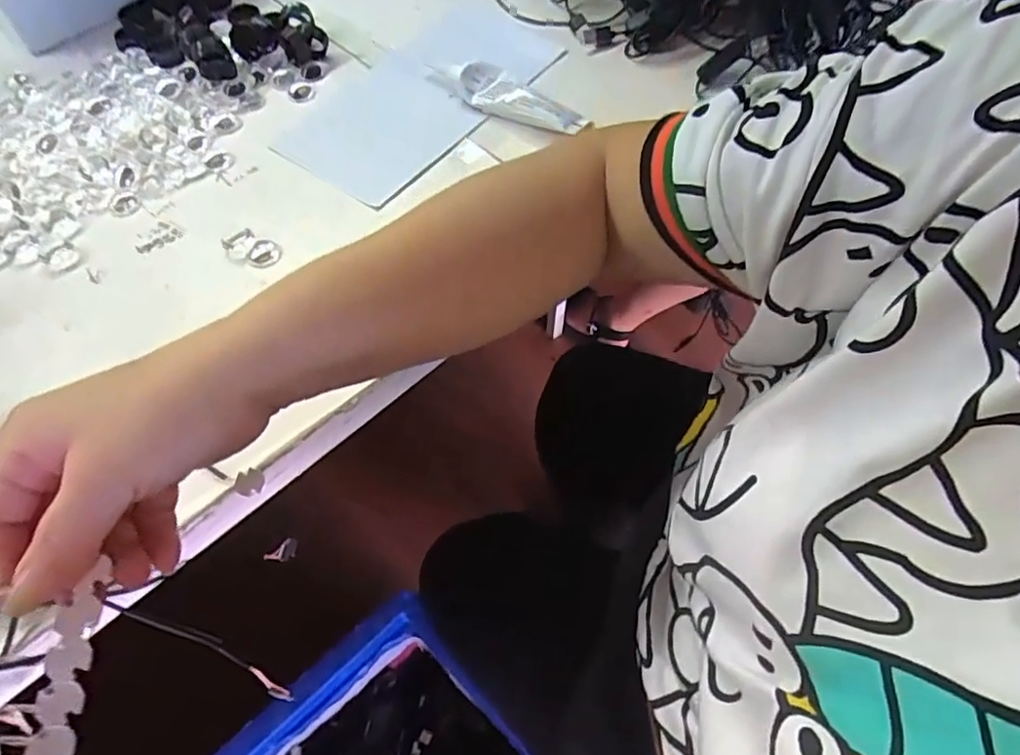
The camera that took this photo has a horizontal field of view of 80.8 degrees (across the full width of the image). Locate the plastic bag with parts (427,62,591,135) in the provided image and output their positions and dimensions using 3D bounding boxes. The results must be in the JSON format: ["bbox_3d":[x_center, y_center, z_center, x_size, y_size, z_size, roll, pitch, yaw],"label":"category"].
[{"bbox_3d":[-0.008,-0.220,0.472,0.130,0.028,0.031,28,64,13],"label":"plastic bag with parts"}]

